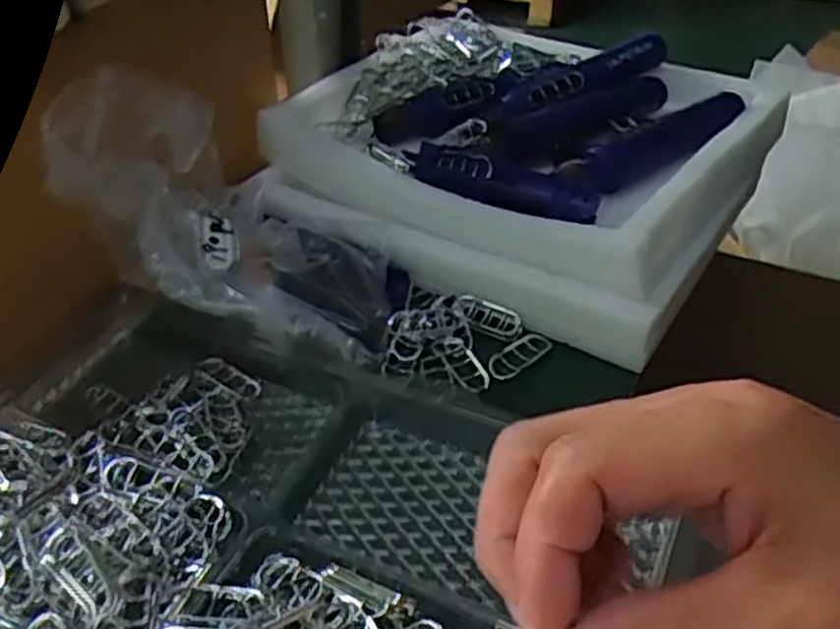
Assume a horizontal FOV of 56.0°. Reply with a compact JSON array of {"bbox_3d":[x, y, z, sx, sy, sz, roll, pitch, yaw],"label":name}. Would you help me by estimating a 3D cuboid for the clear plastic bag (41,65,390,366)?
[{"bbox_3d":[-0.119,-0.077,0.548,0.196,0.162,0.158,3,39,7],"label":"clear plastic bag"}]

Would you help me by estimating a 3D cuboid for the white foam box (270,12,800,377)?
[{"bbox_3d":[0.075,-0.145,0.658,0.372,0.075,0.320,22,45,25],"label":"white foam box"}]

